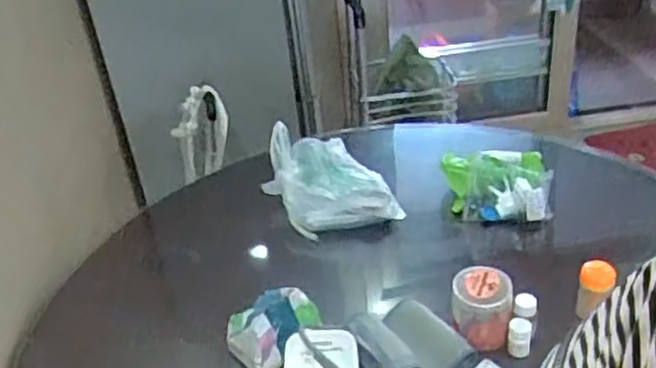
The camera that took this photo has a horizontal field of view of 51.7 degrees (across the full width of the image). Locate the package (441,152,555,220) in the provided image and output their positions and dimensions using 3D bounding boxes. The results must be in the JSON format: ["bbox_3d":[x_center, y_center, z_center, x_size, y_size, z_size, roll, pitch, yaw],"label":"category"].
[{"bbox_3d":[0.324,-0.007,1.297,0.189,0.084,0.154,-3,33,4],"label":"package"}]

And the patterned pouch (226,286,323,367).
[{"bbox_3d":[-0.077,0.218,1.003,0.139,0.086,0.090,-15,34,-14],"label":"patterned pouch"}]

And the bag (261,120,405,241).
[{"bbox_3d":[0.000,-0.009,1.333,0.239,0.157,0.218,-11,33,-7],"label":"bag"}]

